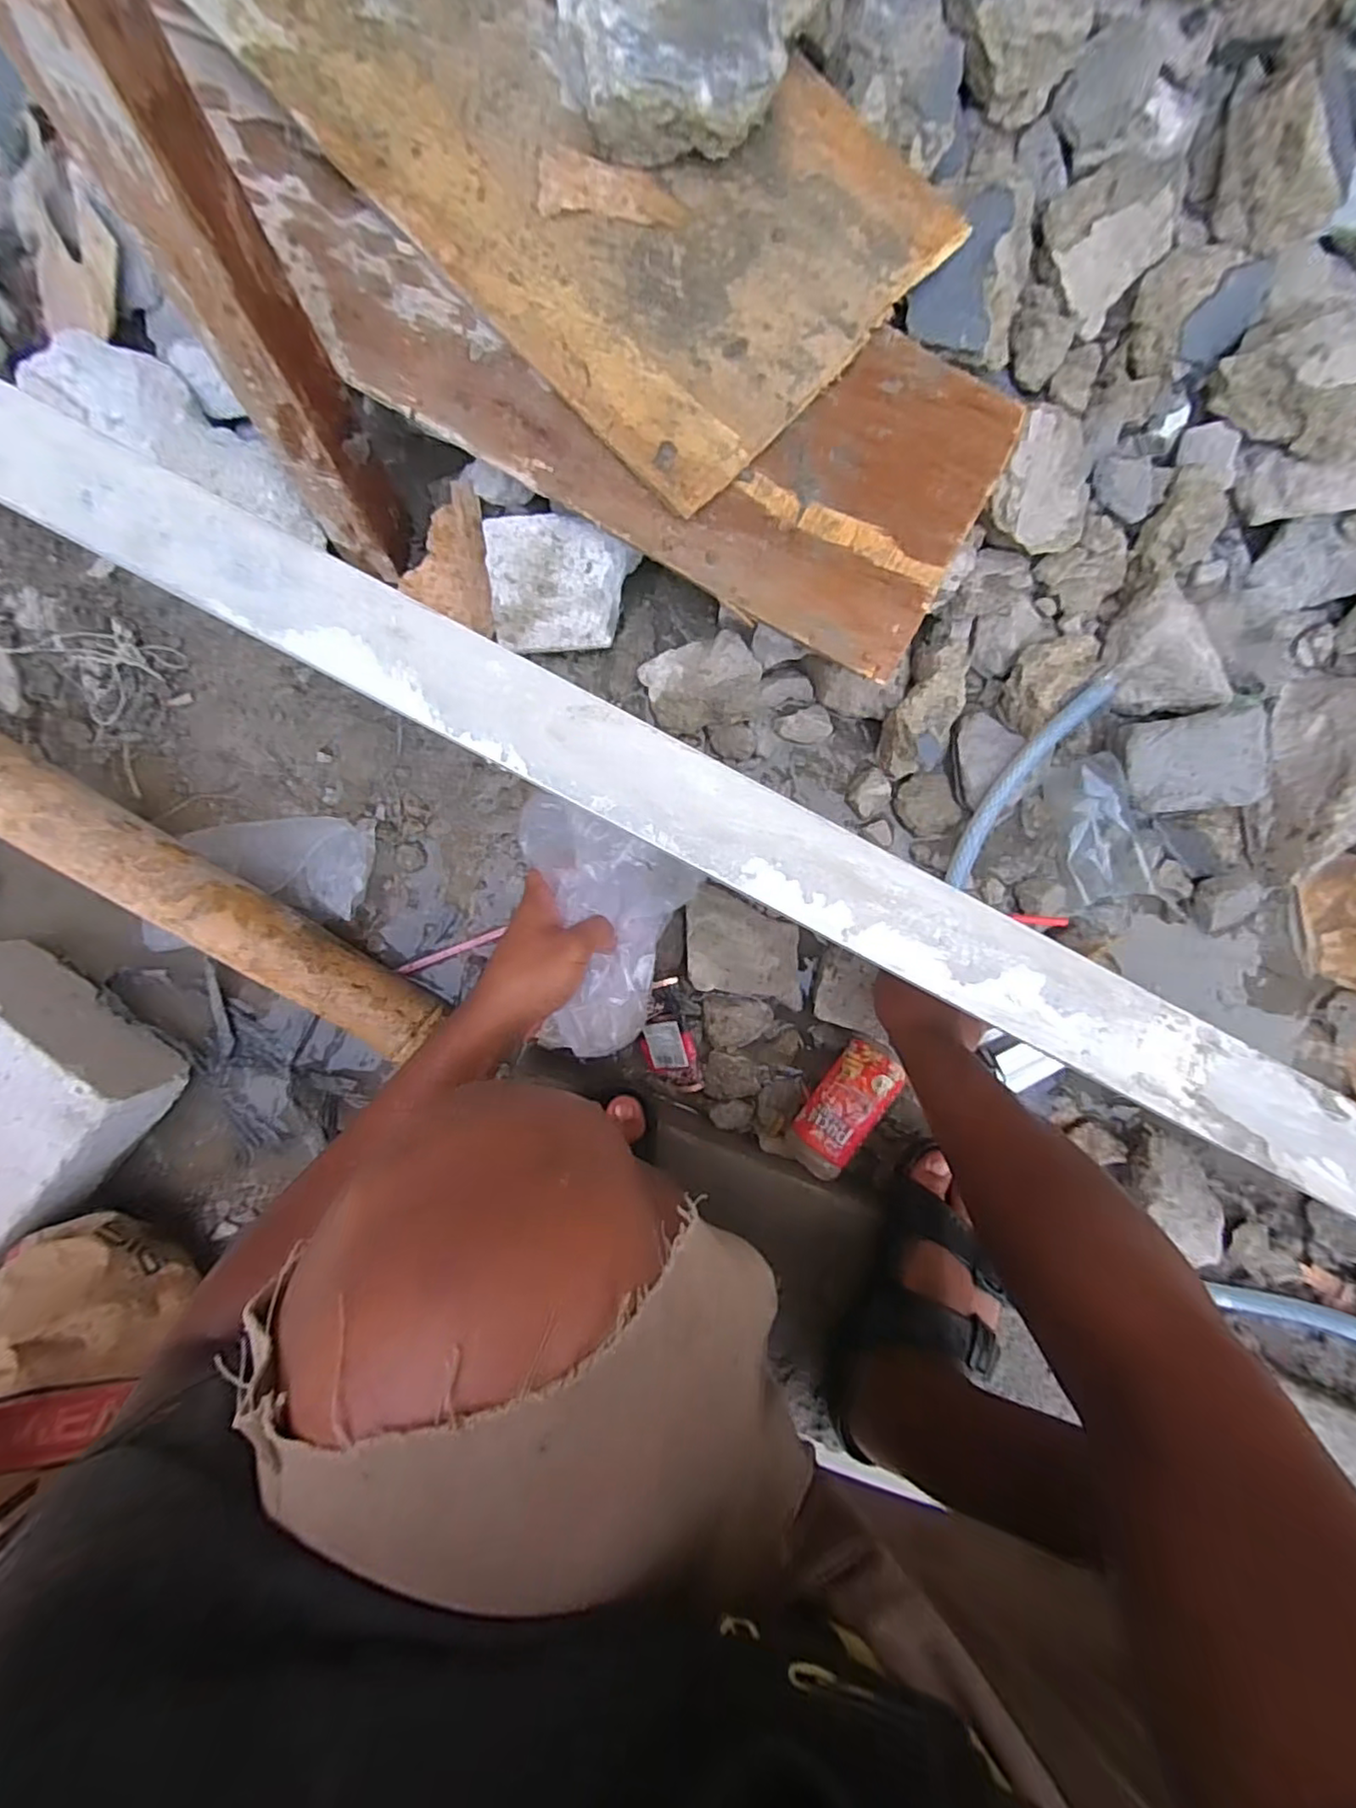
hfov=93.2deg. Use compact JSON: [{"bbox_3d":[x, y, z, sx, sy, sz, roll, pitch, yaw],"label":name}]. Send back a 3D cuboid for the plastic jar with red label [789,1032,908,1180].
[{"bbox_3d":[0.145,0.176,0.561,0.053,0.050,0.118,36,91,-3],"label":"plastic jar with red label"}]

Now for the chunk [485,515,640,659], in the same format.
[{"bbox_3d":[-0.093,-0.257,0.530,0.114,0.063,0.094,-5,93,-2],"label":"chunk"}]

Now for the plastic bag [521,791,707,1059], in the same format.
[{"bbox_3d":[-0.069,0.019,0.434,0.129,0.067,0.153,22,91,-3],"label":"plastic bag"}]

